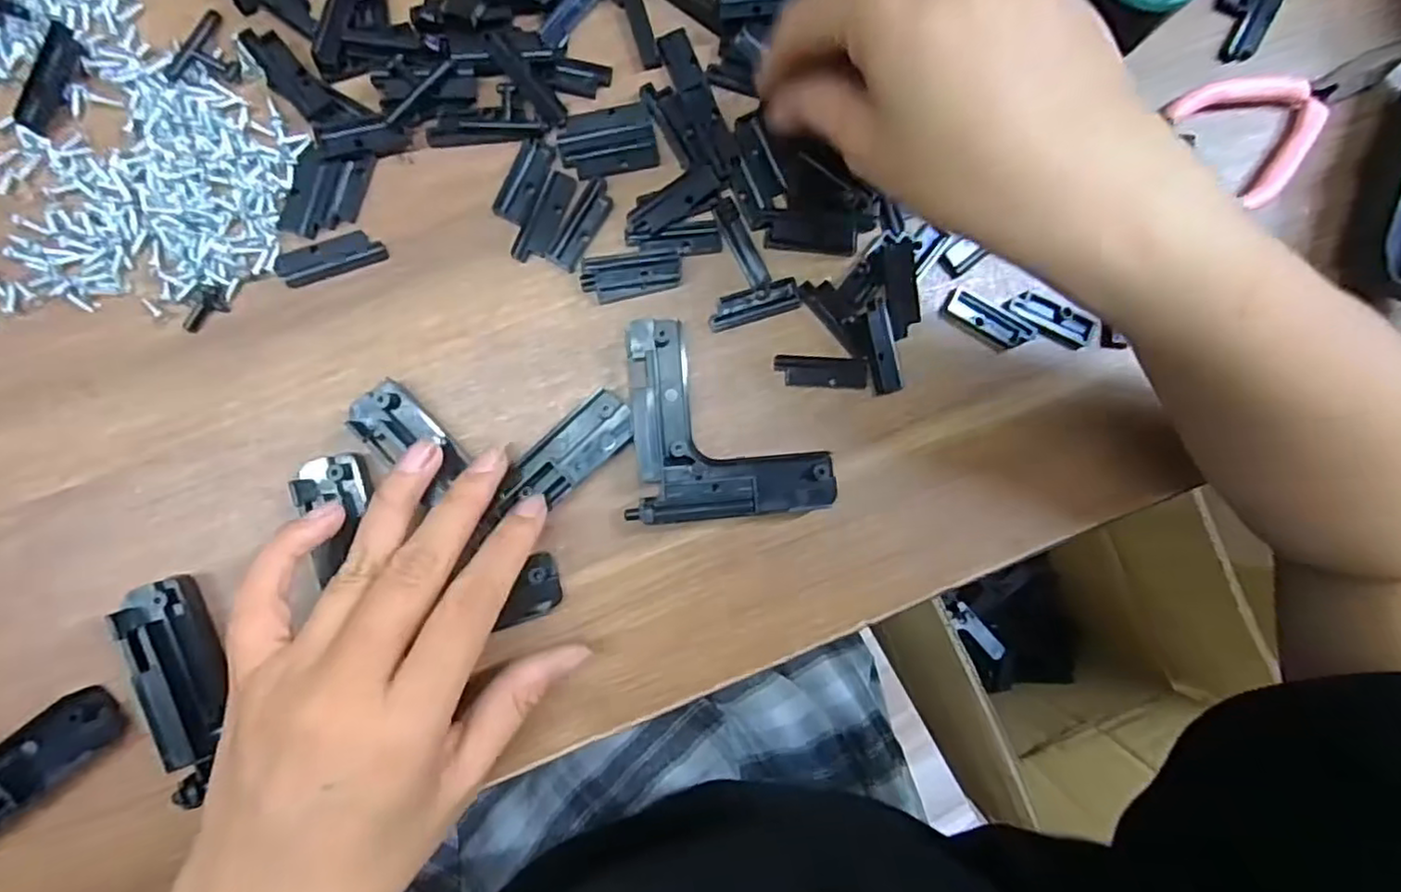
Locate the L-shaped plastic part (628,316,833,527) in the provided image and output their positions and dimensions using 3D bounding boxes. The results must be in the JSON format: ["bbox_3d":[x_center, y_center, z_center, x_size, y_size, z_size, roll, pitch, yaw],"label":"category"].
[{"bbox_3d":[0.012,-0.010,0.253,0.077,0.015,0.072,0,90,-6],"label":"L-shaped plastic part"}]

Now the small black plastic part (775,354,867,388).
[{"bbox_3d":[0.047,-0.029,0.261,0.036,0.004,0.011,3,89,-6],"label":"small black plastic part"}]

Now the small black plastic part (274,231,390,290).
[{"bbox_3d":[-0.133,-0.068,0.243,0.036,0.004,0.013,-19,92,-6],"label":"small black plastic part"}]

